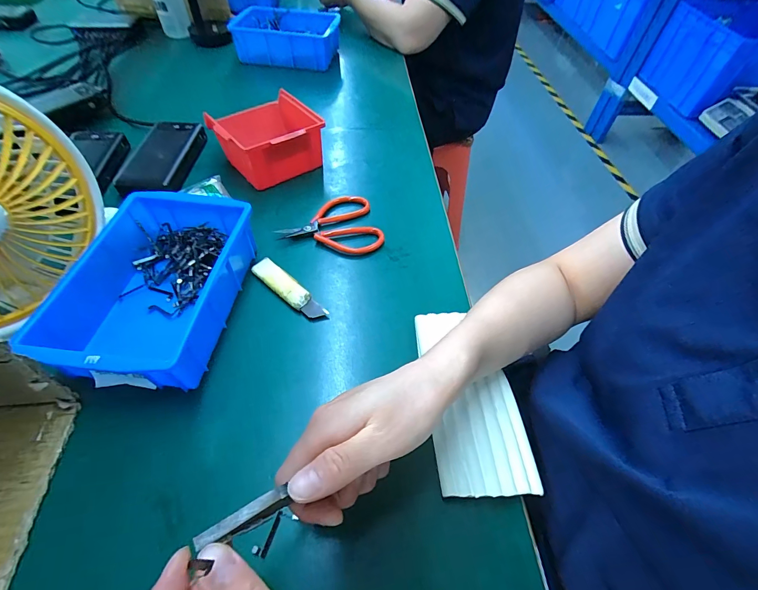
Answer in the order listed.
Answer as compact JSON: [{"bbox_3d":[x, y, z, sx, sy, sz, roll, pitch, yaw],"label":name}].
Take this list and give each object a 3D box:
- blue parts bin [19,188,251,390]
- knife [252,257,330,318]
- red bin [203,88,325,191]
[{"bbox_3d":[-0.217,-0.011,0.353,0.136,0.061,0.203,7,53,0],"label":"blue parts bin"},{"bbox_3d":[-0.098,-0.008,0.388,0.105,0.012,0.025,37,59,21],"label":"knife"},{"bbox_3d":[-0.158,-0.221,0.500,0.124,0.066,0.137,-27,60,-22],"label":"red bin"}]

